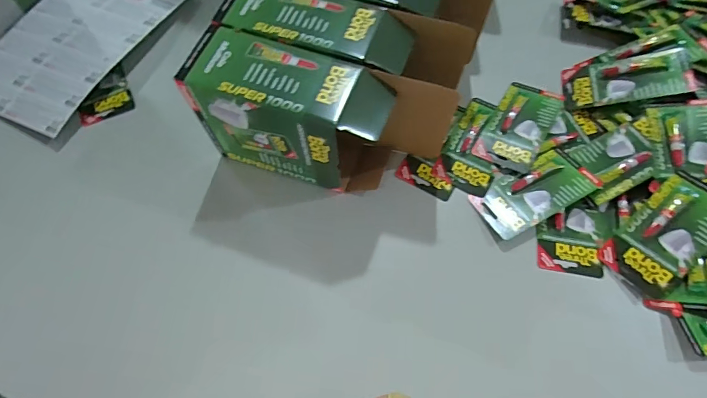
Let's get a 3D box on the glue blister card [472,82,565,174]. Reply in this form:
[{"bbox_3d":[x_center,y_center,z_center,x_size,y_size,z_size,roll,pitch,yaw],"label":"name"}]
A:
[{"bbox_3d":[0.257,-0.116,0.614,0.085,0.016,0.161,30,68,14],"label":"glue blister card"}]

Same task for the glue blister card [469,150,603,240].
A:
[{"bbox_3d":[0.255,-0.012,0.562,0.160,0.025,0.083,-26,67,-11],"label":"glue blister card"}]

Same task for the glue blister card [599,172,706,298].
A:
[{"bbox_3d":[0.407,0.044,0.515,0.156,0.012,0.085,-47,59,0],"label":"glue blister card"}]

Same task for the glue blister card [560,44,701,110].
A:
[{"bbox_3d":[0.419,-0.189,0.618,0.162,0.015,0.089,-4,64,28],"label":"glue blister card"}]

